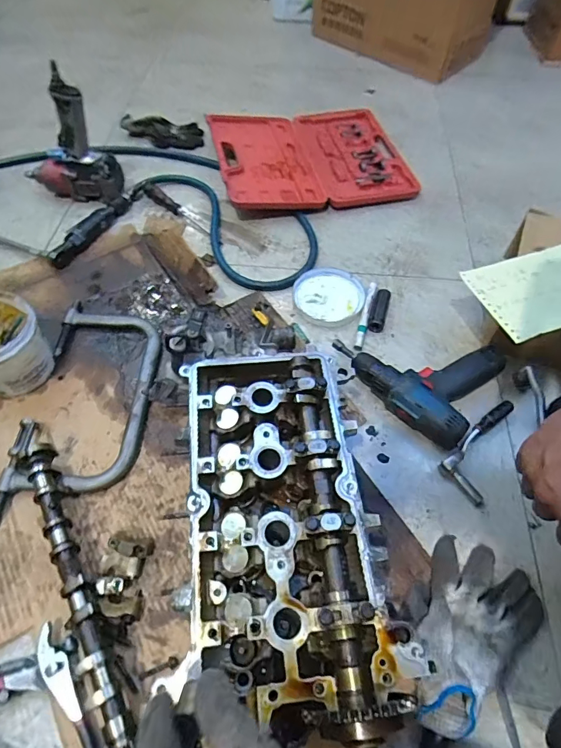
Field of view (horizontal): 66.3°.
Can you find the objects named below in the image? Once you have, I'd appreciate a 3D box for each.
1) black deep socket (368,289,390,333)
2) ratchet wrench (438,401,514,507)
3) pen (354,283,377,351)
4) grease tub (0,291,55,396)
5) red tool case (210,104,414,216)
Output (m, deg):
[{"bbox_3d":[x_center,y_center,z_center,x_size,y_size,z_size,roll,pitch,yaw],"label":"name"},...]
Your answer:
[{"bbox_3d":[0.167,-0.109,0.722,0.027,0.021,0.089,13,59,9],"label":"black deep socket"},{"bbox_3d":[0.285,0.103,0.586,0.151,0.021,0.067,-38,65,-21],"label":"ratchet wrench"},{"bbox_3d":[0.144,-0.103,0.716,0.015,0.010,0.144,15,59,10],"label":"pen"},{"bbox_3d":[-0.400,-0.038,0.624,0.113,0.105,0.113,0,58,0],"label":"grease tub"},{"bbox_3d":[0.061,-0.487,0.944,0.403,0.046,0.337,-12,58,-7],"label":"red tool case"}]

